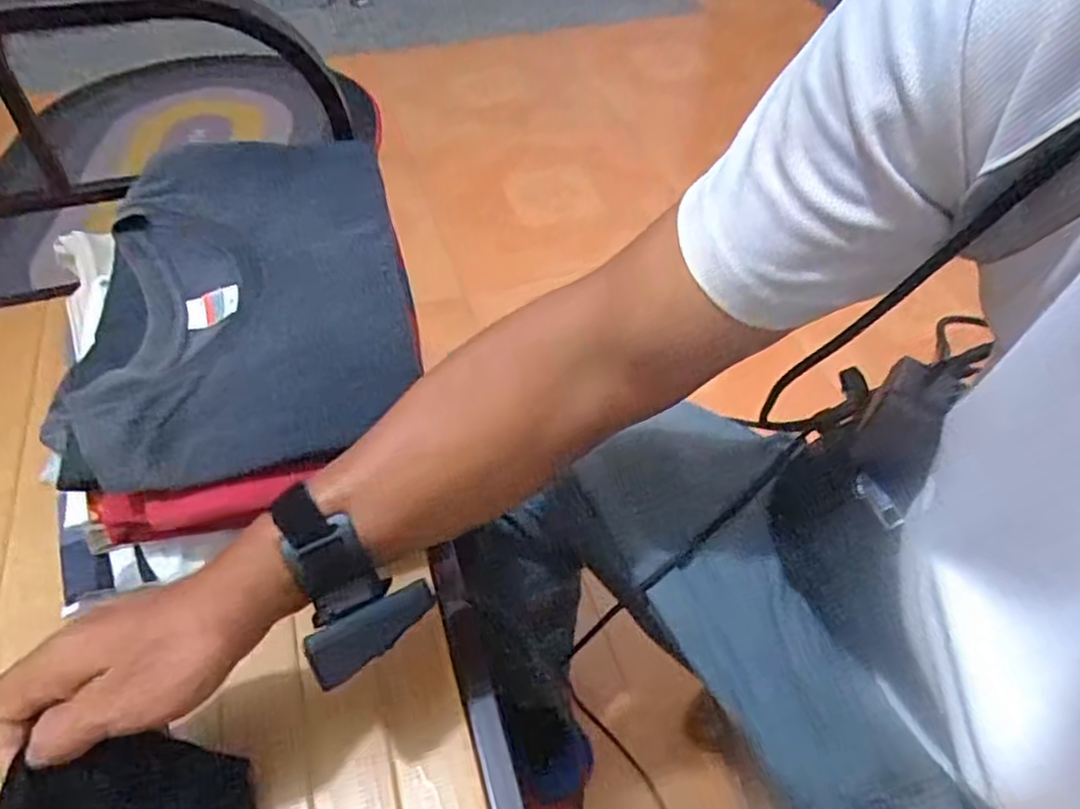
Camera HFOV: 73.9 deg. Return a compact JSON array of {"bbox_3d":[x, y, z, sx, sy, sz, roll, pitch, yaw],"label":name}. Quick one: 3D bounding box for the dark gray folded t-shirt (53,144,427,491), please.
[{"bbox_3d":[-0.221,-0.090,0.533,0.225,0.036,0.335,-11,52,-11],"label":"dark gray folded t-shirt"}]

